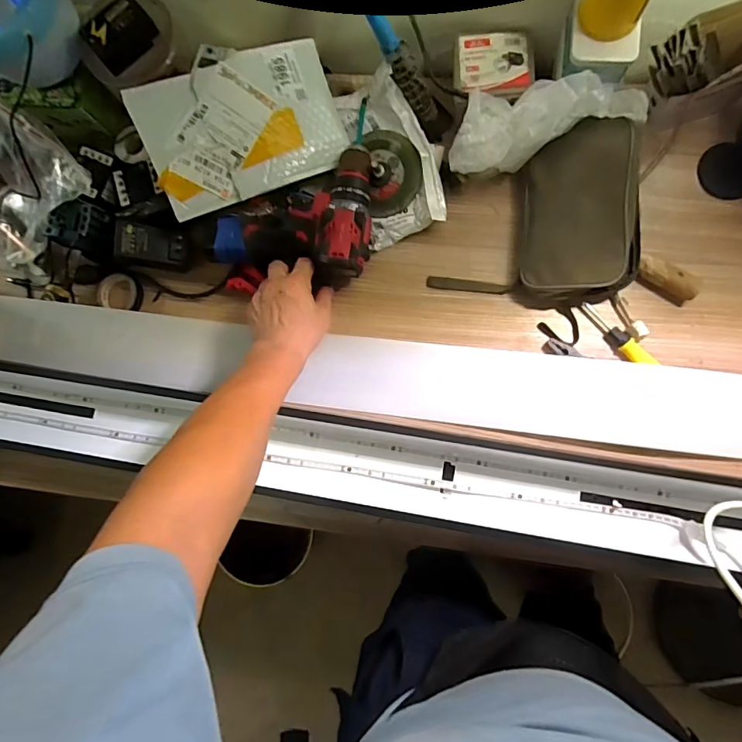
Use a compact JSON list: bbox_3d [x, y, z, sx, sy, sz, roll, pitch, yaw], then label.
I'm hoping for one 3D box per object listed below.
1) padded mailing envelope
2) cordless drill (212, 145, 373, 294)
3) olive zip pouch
[{"bbox_3d":[-0.145,-0.283,0.538,0.225,0.023,0.141,-24,102,-8],"label":"padded mailing envelope"},{"bbox_3d":[-0.091,-0.189,0.564,0.180,0.070,0.151,1,85,6],"label":"cordless drill"},{"bbox_3d":[0.243,-0.176,0.535,0.135,0.057,0.202,5,99,14],"label":"olive zip pouch"}]

